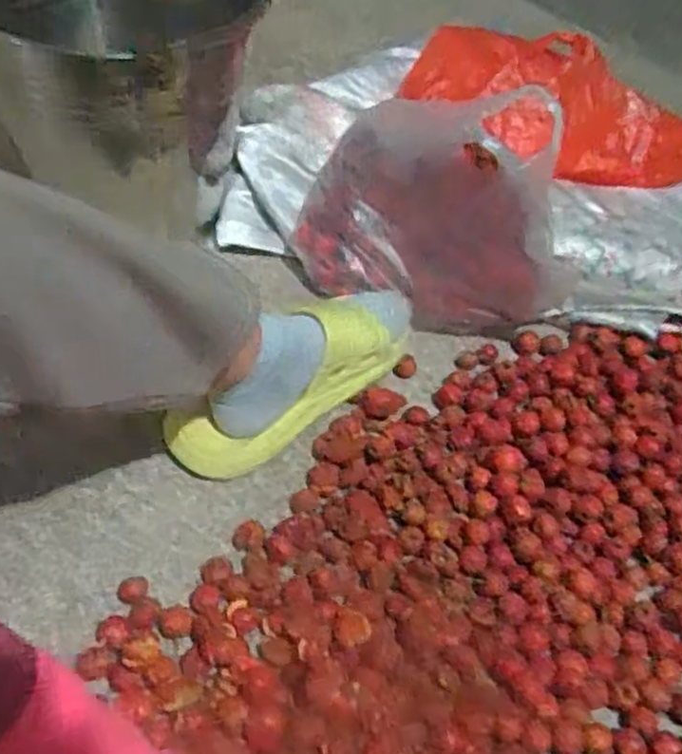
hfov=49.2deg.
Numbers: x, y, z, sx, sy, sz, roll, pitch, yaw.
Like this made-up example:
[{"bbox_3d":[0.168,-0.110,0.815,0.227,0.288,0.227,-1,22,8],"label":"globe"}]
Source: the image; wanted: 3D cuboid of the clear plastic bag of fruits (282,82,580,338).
[{"bbox_3d":[0.095,-0.165,0.733,0.278,0.199,0.130,18,54,10],"label":"clear plastic bag of fruits"}]

